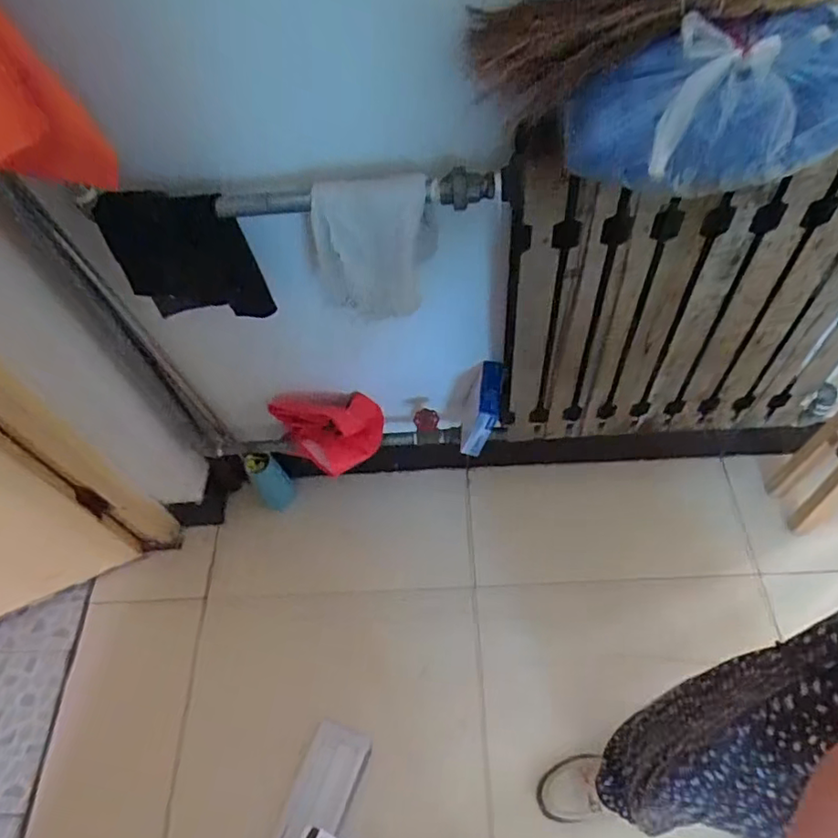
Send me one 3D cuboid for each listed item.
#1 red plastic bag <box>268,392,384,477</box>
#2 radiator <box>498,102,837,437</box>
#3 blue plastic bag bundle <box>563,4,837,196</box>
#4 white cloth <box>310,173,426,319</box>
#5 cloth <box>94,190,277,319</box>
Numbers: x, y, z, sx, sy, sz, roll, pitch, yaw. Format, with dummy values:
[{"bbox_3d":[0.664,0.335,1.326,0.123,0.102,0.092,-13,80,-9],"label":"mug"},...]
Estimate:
[{"bbox_3d":[-0.178,0.034,1.177,0.218,0.099,0.163,-7,58,1],"label":"red plastic bag"},{"bbox_3d":[0.425,-0.146,0.893,0.573,0.648,0.076,-4,57,3],"label":"radiator"},{"bbox_3d":[0.295,-0.315,0.602,0.290,0.098,0.133,-11,58,-2],"label":"blue plastic bag bundle"},{"bbox_3d":[-0.058,-0.218,0.799,0.152,0.217,0.035,-5,58,2],"label":"white cloth"},{"bbox_3d":[-0.315,-0.214,0.829,0.181,0.219,0.042,-3,58,3],"label":"cloth"}]

